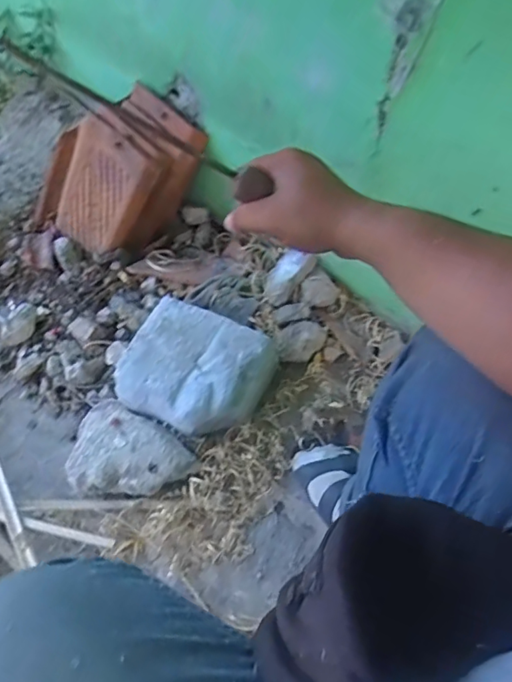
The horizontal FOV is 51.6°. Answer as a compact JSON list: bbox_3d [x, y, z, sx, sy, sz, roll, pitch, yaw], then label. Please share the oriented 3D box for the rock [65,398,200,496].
[{"bbox_3d":[-0.208,0.187,0.838,0.203,0.064,0.143,29,61,16],"label":"rock"}]

